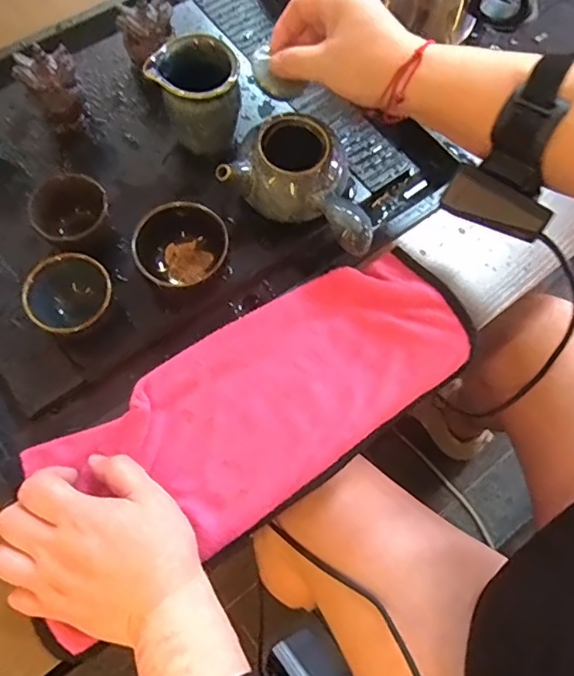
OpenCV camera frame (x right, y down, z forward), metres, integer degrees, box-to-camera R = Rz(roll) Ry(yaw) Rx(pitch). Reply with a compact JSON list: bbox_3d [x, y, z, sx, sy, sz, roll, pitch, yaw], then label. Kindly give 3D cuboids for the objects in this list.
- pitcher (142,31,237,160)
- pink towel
[{"bbox_3d":[-0.075,-0.203,0.442,0.066,0.077,0.060,1,70,-2],"label":"pitcher"},{"bbox_3d":[-0.014,0.050,0.387,0.334,0.017,0.133,-30,72,-13],"label":"pink towel"}]

